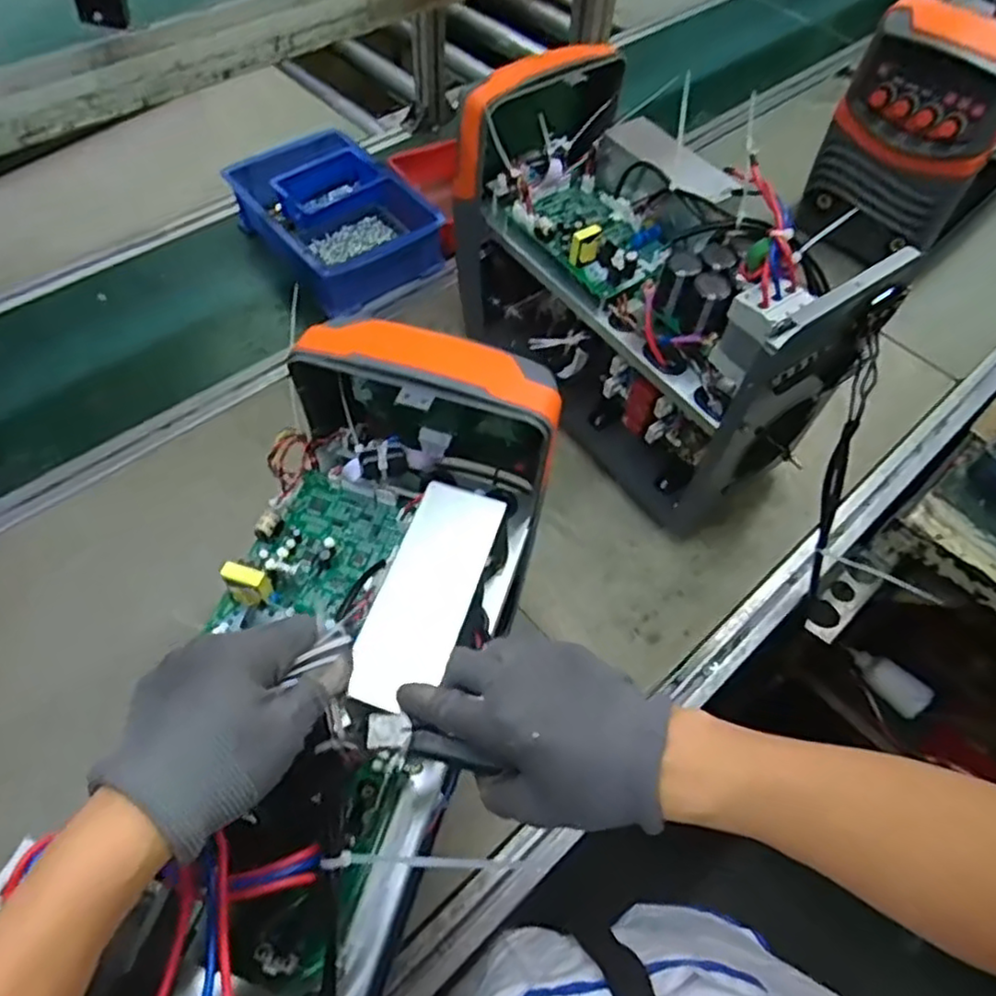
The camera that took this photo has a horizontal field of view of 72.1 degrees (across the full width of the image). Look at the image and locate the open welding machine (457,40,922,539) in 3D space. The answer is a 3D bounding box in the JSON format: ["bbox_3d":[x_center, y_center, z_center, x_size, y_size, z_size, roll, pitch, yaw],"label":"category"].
[{"bbox_3d":[0.146,-0.238,0.765,0.210,0.304,0.469,-28,63,-20],"label":"open welding machine"}]

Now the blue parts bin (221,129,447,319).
[{"bbox_3d":[-0.240,-0.413,1.015,0.212,0.089,0.279,-32,65,-21],"label":"blue parts bin"}]

